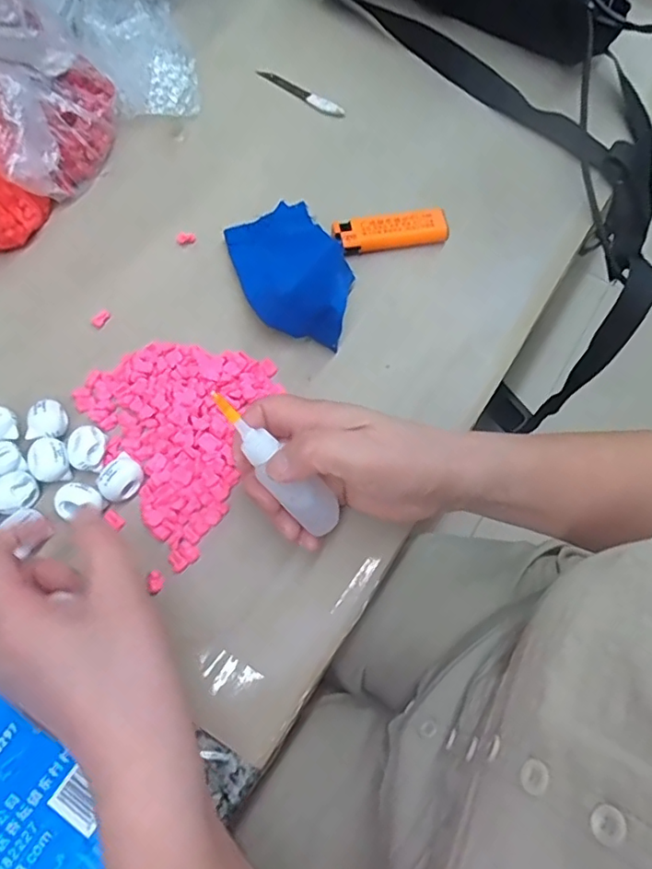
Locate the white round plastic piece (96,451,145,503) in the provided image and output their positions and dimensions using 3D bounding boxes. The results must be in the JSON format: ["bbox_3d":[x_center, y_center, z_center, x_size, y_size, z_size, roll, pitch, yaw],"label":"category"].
[{"bbox_3d":[-0.118,0.025,0.327,0.019,0.014,0.025,34,71,11],"label":"white round plastic piece"}]

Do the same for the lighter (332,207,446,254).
[{"bbox_3d":[0.045,-0.142,0.402,0.078,0.012,0.023,-10,69,-6],"label":"lighter"}]

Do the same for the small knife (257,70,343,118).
[{"bbox_3d":[-0.021,-0.277,0.461,0.080,0.004,0.011,33,71,10],"label":"small knife"}]

